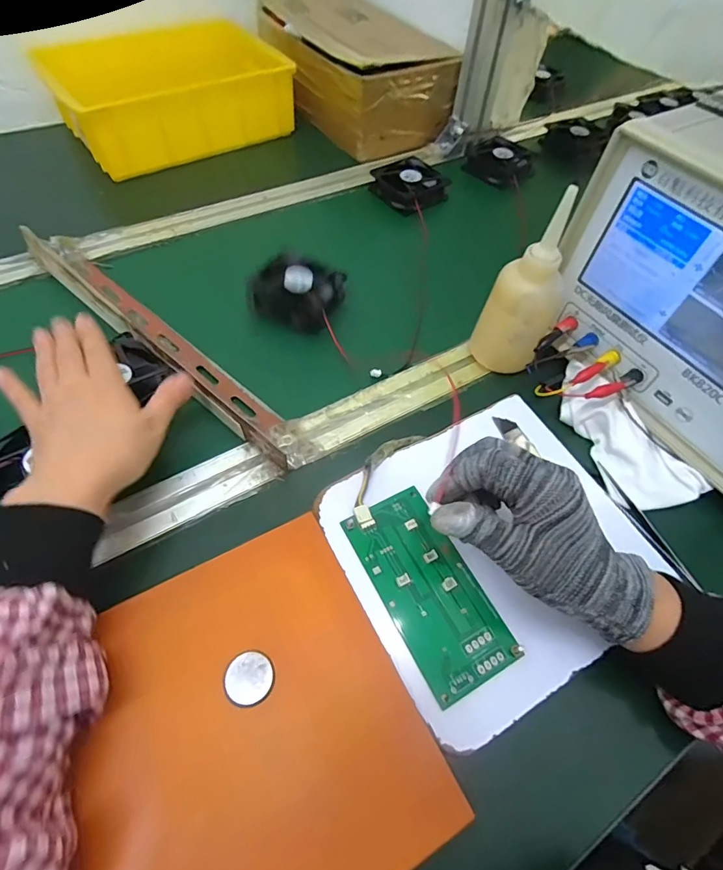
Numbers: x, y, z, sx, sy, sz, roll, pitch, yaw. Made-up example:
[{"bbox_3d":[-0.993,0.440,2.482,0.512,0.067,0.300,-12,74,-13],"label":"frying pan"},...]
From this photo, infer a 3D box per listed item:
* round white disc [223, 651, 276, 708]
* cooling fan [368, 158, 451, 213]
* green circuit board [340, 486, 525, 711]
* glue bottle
[{"bbox_3d":[-0.067,0.145,0.272,0.028,0.004,0.029,1,57,-2],"label":"round white disc"},{"bbox_3d":[0.065,-0.335,0.607,0.089,0.031,0.074,40,63,21],"label":"cooling fan"},{"bbox_3d":[0.045,0.101,0.312,0.064,0.009,0.133,-24,61,-18],"label":"green circuit board"},{"bbox_3d":[0.144,-0.121,0.396,0.062,0.149,0.059,28,60,15],"label":"glue bottle"}]

